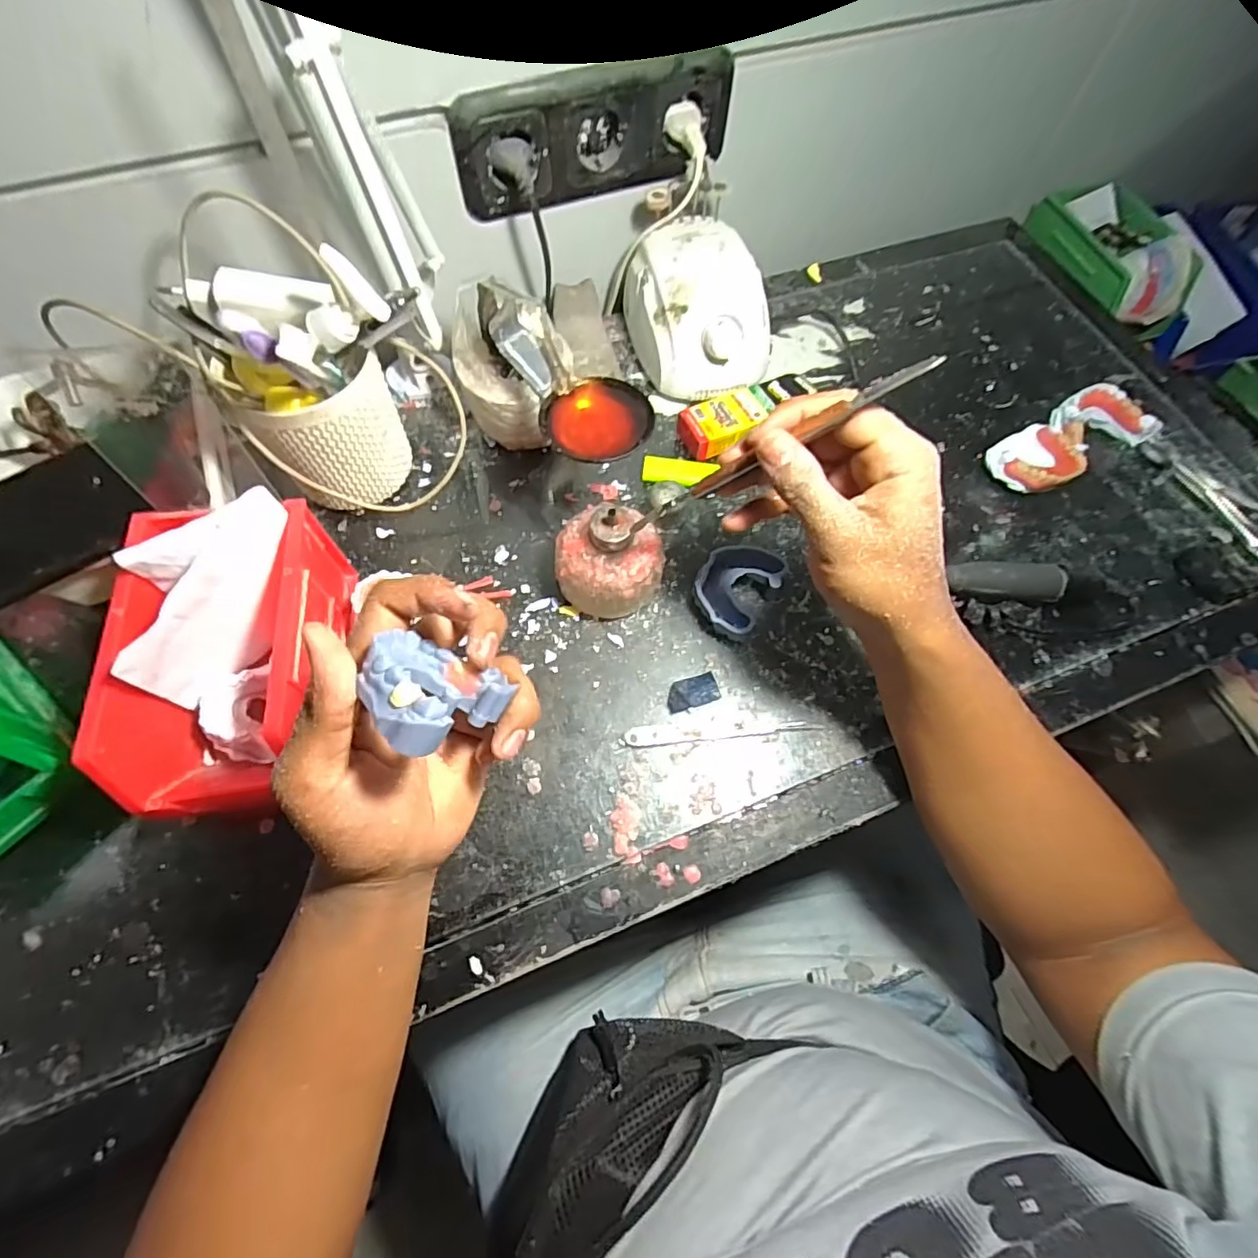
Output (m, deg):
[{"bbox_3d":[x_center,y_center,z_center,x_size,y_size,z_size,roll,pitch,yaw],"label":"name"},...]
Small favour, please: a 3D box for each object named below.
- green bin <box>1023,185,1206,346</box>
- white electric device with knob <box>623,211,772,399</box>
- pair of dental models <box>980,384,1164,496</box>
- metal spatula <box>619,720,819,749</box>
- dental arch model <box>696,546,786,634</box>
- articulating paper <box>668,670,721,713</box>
[{"bbox_3d":[0.525,-0.407,0.634,0.118,0.060,0.183,-23,70,-12],"label":"green bin"},{"bbox_3d":[0.059,-0.273,0.505,0.104,0.078,0.138,-14,69,-9],"label":"white electric device with knob"},{"bbox_3d":[0.369,-0.156,0.492,0.141,0.036,0.065,-29,72,-14],"label":"pair of dental models"},{"bbox_3d":[0.063,0.068,0.395,0.128,0.004,0.013,-4,67,-5],"label":"metal spatula"},{"bbox_3d":[0.076,-0.029,0.426,0.052,0.027,0.067,33,69,11],"label":"dental arch model"},{"bbox_3d":[0.044,0.044,0.404,0.037,0.004,0.021,-15,69,-9],"label":"articulating paper"}]

